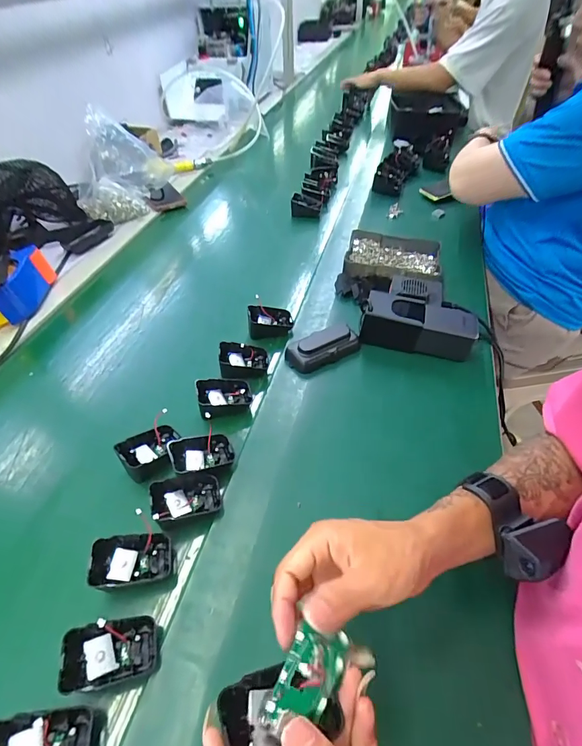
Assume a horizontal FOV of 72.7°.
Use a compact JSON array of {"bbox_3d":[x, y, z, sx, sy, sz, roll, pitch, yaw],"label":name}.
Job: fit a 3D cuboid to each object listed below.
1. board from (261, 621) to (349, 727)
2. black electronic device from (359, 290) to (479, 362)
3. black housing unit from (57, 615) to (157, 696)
[{"bbox_3d":[0.011,0.180,0.235,0.032,0.008,0.056,21,52,17],"label":"board"},{"bbox_3d":[0.183,-0.072,0.577,0.152,0.063,0.066,10,49,9],"label":"black electronic device"},{"bbox_3d":[-0.144,0.224,0.318,0.064,0.029,0.044,-12,48,-7],"label":"black housing unit"}]

